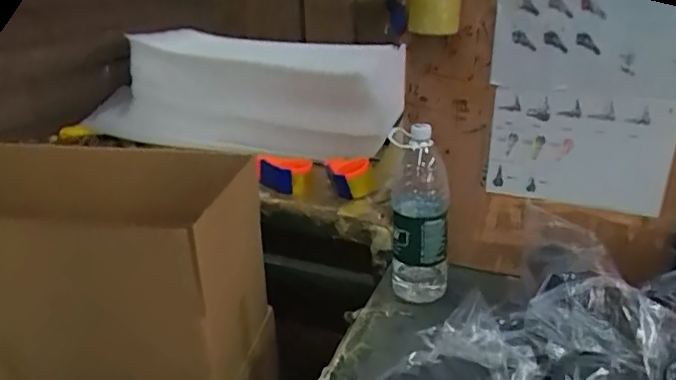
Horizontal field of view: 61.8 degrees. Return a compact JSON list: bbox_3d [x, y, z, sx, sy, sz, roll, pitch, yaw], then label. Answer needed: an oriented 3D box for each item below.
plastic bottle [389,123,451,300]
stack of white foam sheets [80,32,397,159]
[{"bbox_3d":[0.144,0.046,1.009,0.098,0.319,0.108,2,23,10],"label":"plastic bottle"},{"bbox_3d":[-0.217,-0.231,1.416,0.960,0.272,0.248,12,26,30],"label":"stack of white foam sheets"}]

